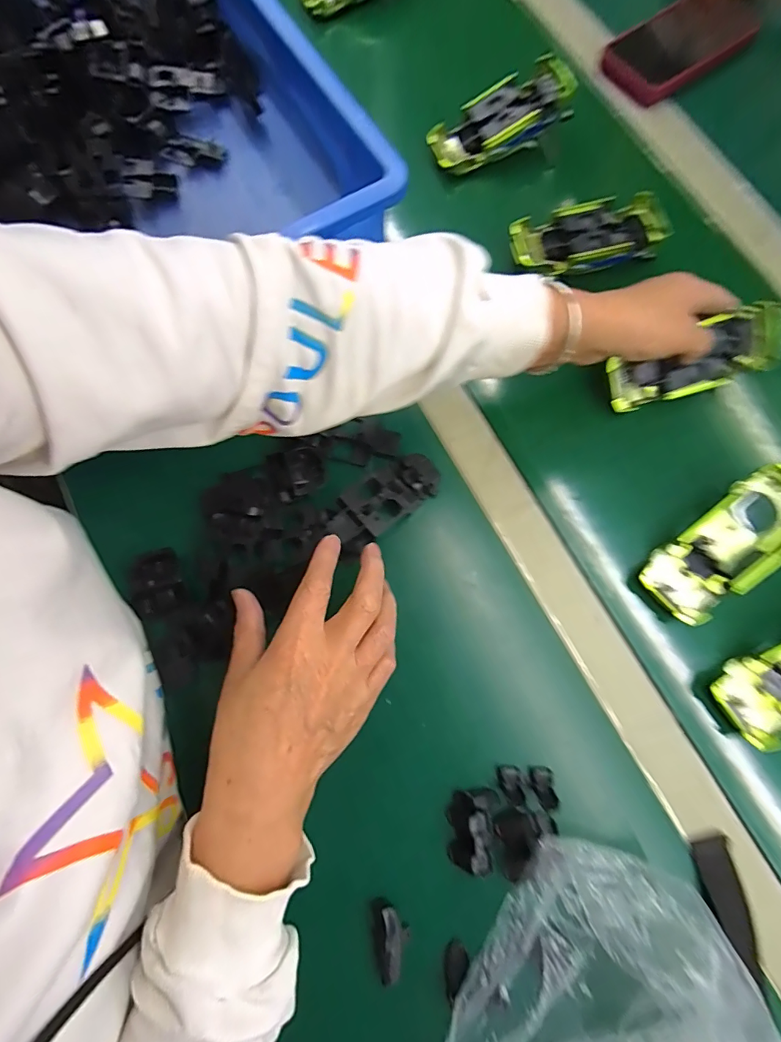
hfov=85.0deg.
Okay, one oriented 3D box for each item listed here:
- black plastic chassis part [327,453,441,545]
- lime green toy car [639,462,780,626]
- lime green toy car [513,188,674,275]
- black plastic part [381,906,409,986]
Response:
[{"bbox_3d":[-0.005,-0.017,0.333,0.095,0.018,0.044,-36,79,-21],"label":"black plastic chassis part"},{"bbox_3d":[0.259,0.019,0.330,0.132,0.037,0.056,-42,80,5],"label":"lime green toy car"},{"bbox_3d":[0.183,-0.258,0.388,0.143,0.023,0.058,-11,78,-2],"label":"lime green toy car"},{"bbox_3d":[0.003,0.273,0.278,0.016,0.018,0.041,1,78,1],"label":"black plastic part"}]

